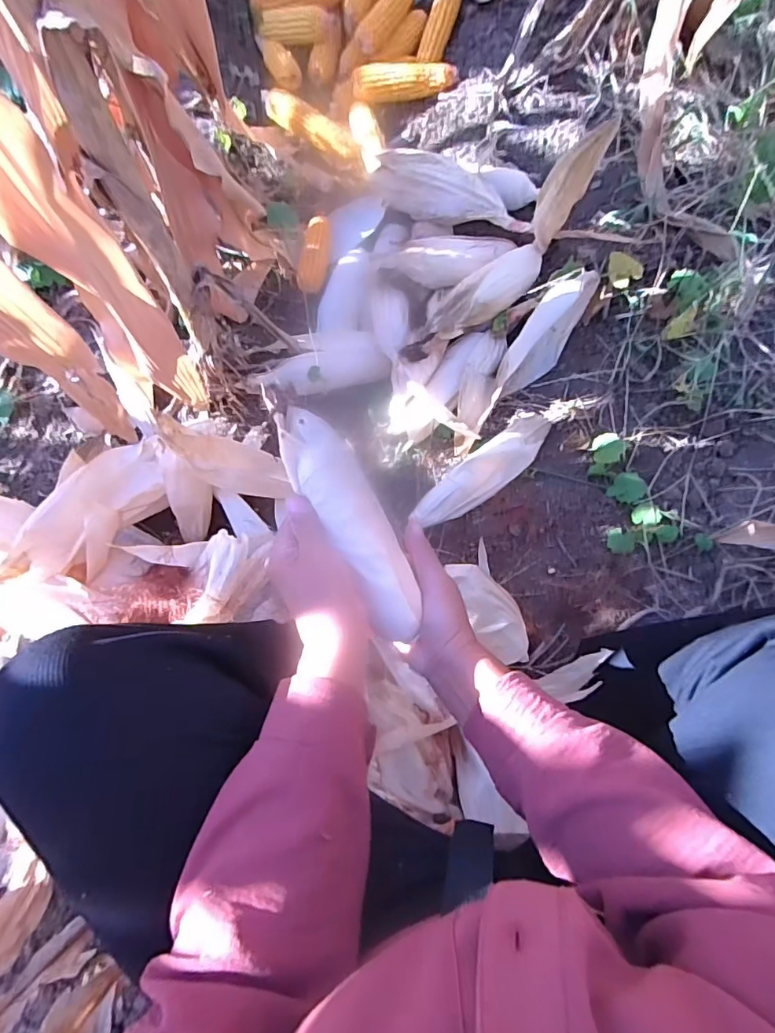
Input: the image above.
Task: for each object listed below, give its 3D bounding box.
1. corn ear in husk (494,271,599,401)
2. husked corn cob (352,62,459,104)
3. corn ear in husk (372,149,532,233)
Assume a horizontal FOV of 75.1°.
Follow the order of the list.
[{"bbox_3d":[0.231,-0.267,0.744,0.067,0.060,0.220,39,98,10],"label":"corn ear in husk"},{"bbox_3d":[0.031,-0.778,0.904,0.184,0.048,0.058,-12,75,-3],"label":"husked corn cob"},{"bbox_3d":[0.097,-0.514,0.810,0.287,0.081,0.074,29,77,8],"label":"corn ear in husk"}]

